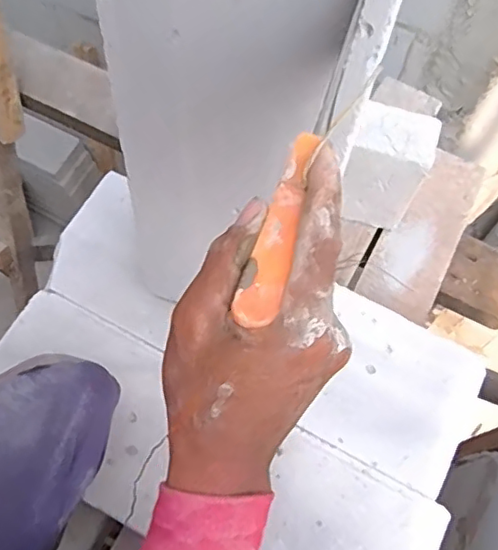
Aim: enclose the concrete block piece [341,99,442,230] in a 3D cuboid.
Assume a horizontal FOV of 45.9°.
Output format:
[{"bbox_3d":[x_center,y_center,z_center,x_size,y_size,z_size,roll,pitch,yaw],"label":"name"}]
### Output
[{"bbox_3d":[0.190,-0.149,0.845,0.111,0.197,0.073,16,67,7],"label":"concrete block piece"}]

